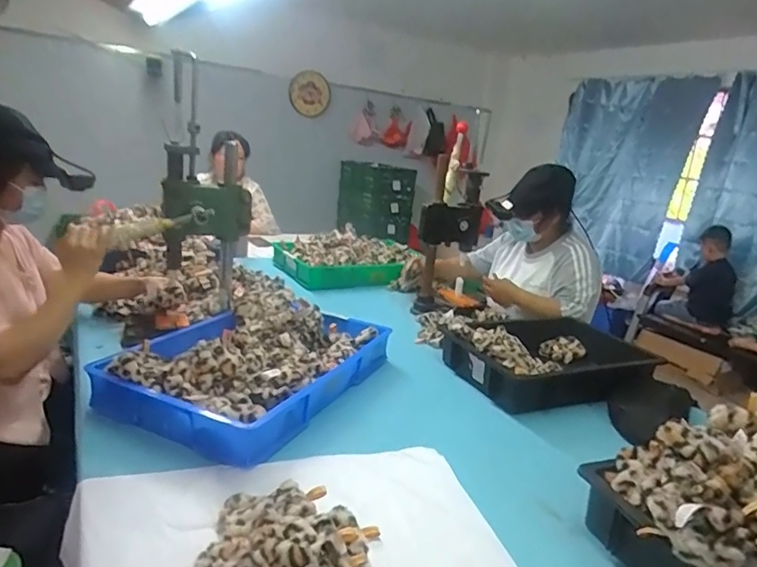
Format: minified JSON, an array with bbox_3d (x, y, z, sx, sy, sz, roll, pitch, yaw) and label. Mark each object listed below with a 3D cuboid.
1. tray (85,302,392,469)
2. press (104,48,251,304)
[{"bbox_3d":[-0.242,0.149,1.061,0.369,0.092,0.522,13,17,23],"label":"tray"},{"bbox_3d":[-0.400,-0.218,1.203,0.204,0.540,0.226,-3,18,-30],"label":"press"}]

